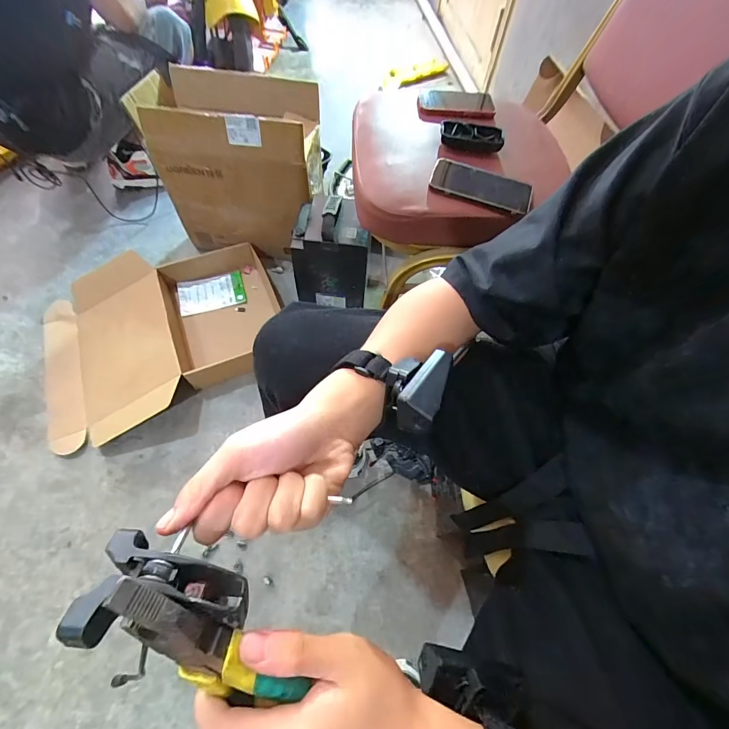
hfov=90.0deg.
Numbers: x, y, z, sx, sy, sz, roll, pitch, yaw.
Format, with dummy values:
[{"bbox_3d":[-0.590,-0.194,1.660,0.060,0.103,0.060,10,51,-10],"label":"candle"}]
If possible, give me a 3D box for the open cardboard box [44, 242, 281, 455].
[{"bbox_3d":[-0.539,-0.103,0.960,0.603,0.100,0.465,-30,67,-17],"label":"open cardboard box"}]

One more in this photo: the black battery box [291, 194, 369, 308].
[{"bbox_3d":[-0.092,-0.288,0.922,0.172,0.259,0.159,-5,62,-6],"label":"black battery box"}]

